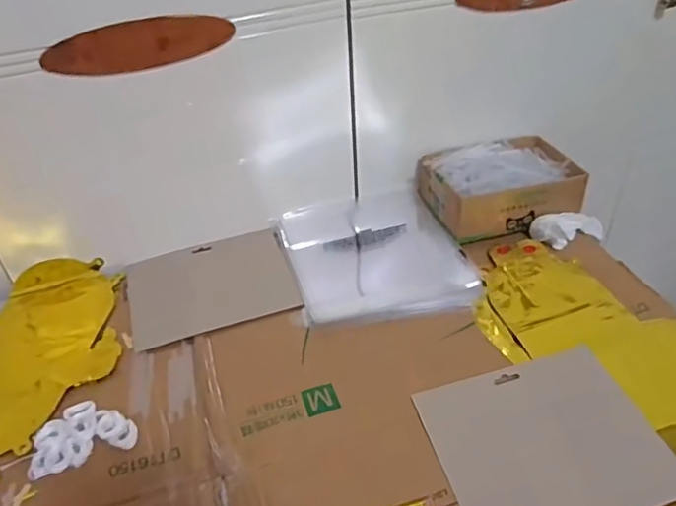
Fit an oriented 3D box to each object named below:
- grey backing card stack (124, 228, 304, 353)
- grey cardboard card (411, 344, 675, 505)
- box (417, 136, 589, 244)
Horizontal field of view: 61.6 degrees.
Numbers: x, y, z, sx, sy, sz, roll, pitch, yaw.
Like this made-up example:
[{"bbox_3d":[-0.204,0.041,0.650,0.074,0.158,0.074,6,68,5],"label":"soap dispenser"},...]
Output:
[{"bbox_3d":[-0.158,0.039,0.703,0.194,0.008,0.157,-16,42,-14],"label":"grey backing card stack"},{"bbox_3d":[0.186,0.167,0.509,0.188,0.009,0.159,-14,43,-9],"label":"grey cardboard card"},{"bbox_3d":[0.218,-0.095,0.756,0.192,0.076,0.135,-13,41,-11],"label":"box"}]

